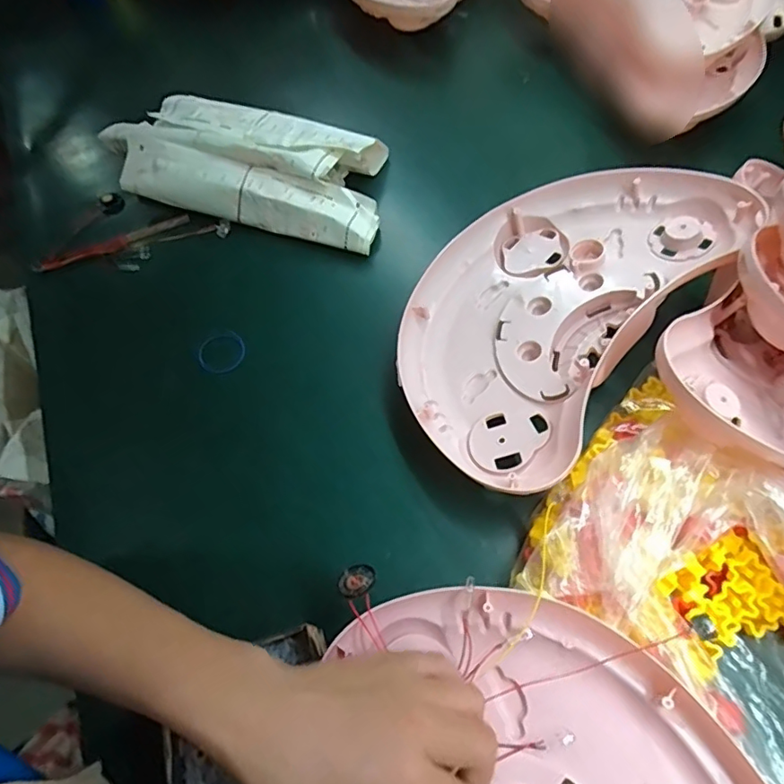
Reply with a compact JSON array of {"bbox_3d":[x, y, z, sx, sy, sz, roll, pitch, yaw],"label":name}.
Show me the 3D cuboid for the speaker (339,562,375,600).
[{"bbox_3d":[-0.024,0.128,0.354,0.025,0.004,0.025,-18,38,15],"label":"speaker"}]

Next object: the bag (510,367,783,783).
[{"bbox_3d":[0.239,0.149,0.346,0.225,0.077,0.304,-41,68,-18],"label":"bag"}]

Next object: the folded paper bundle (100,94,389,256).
[{"bbox_3d":[-0.160,-0.269,0.601,0.339,0.047,0.166,17,63,11],"label":"folded paper bundle"}]

